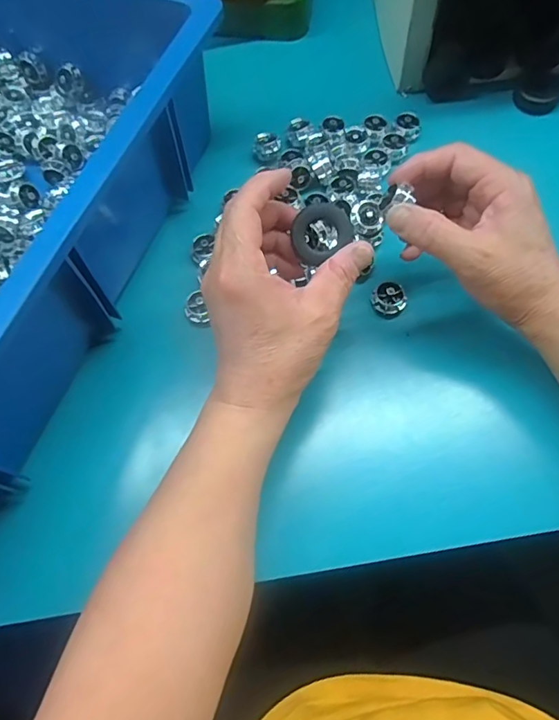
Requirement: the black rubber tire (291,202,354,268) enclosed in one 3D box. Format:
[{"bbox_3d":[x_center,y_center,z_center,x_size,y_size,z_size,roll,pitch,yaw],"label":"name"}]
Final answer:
[{"bbox_3d":[0.026,-0.080,0.311,0.035,0.014,0.032,-32,99,6],"label":"black rubber tire"}]

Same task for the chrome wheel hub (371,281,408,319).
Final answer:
[{"bbox_3d":[0.080,-0.044,0.368,0.024,0.011,0.024,-1,70,2],"label":"chrome wheel hub"}]

